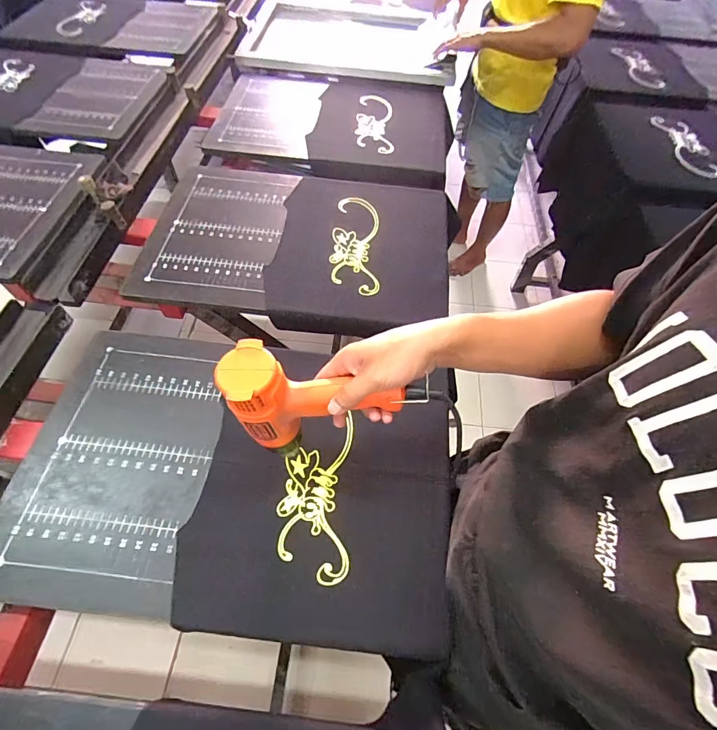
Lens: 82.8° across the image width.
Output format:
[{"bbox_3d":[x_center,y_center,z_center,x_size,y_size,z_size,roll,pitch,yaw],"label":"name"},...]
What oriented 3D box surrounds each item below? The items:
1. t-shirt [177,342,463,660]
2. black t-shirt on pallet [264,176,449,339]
[{"bbox_3d":[-0.045,0.184,0.563,0.339,0.045,0.363,7,57,2],"label":"t-shirt"},{"bbox_3d":[0.009,-0.235,0.852,0.349,0.067,0.420,7,57,2],"label":"black t-shirt on pallet"}]

